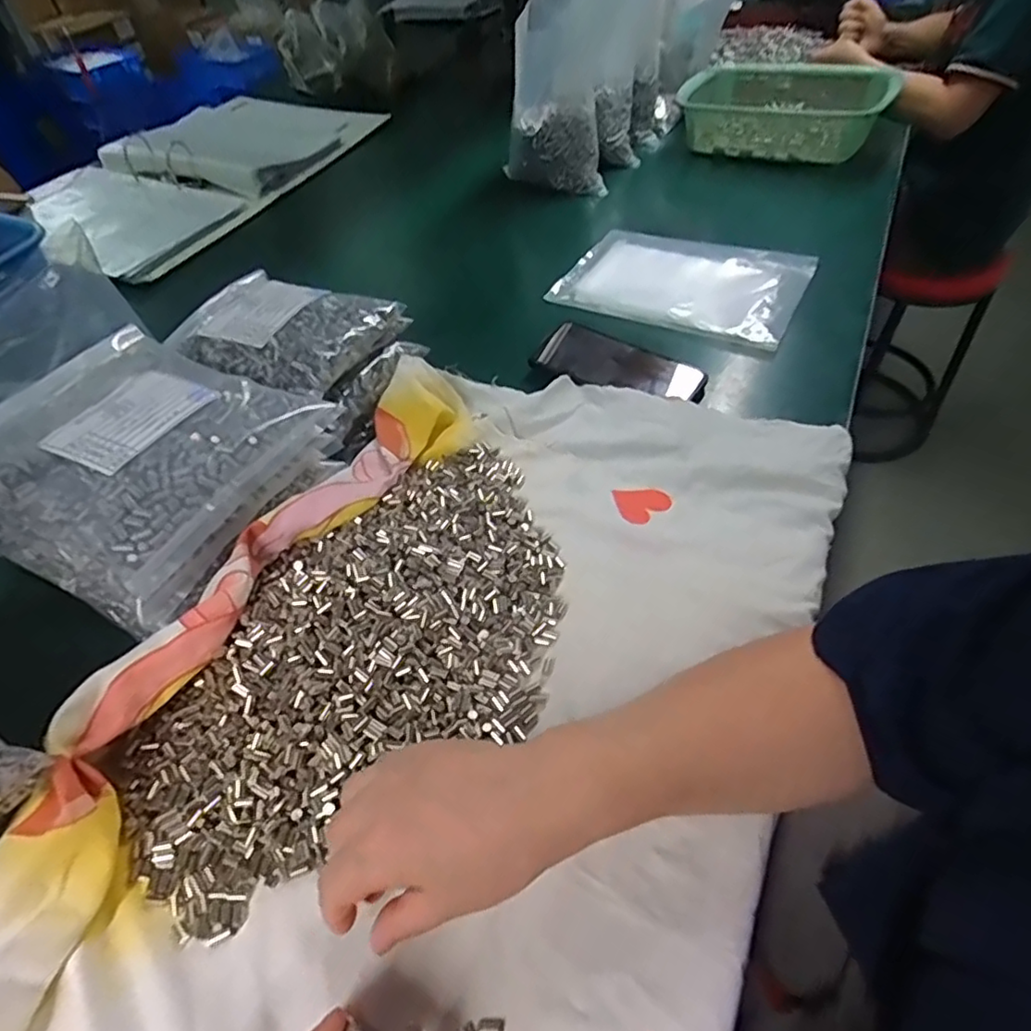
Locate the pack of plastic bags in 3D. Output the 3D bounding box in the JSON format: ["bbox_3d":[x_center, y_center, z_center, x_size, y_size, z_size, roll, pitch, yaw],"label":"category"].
[{"bbox_3d":[0.190,-0.277,0.720,0.264,0.013,0.180,20,54,21],"label":"pack of plastic bags"}]

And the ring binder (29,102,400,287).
[{"bbox_3d":[-0.508,-0.580,1.011,0.347,0.069,0.623,17,52,16],"label":"ring binder"}]

